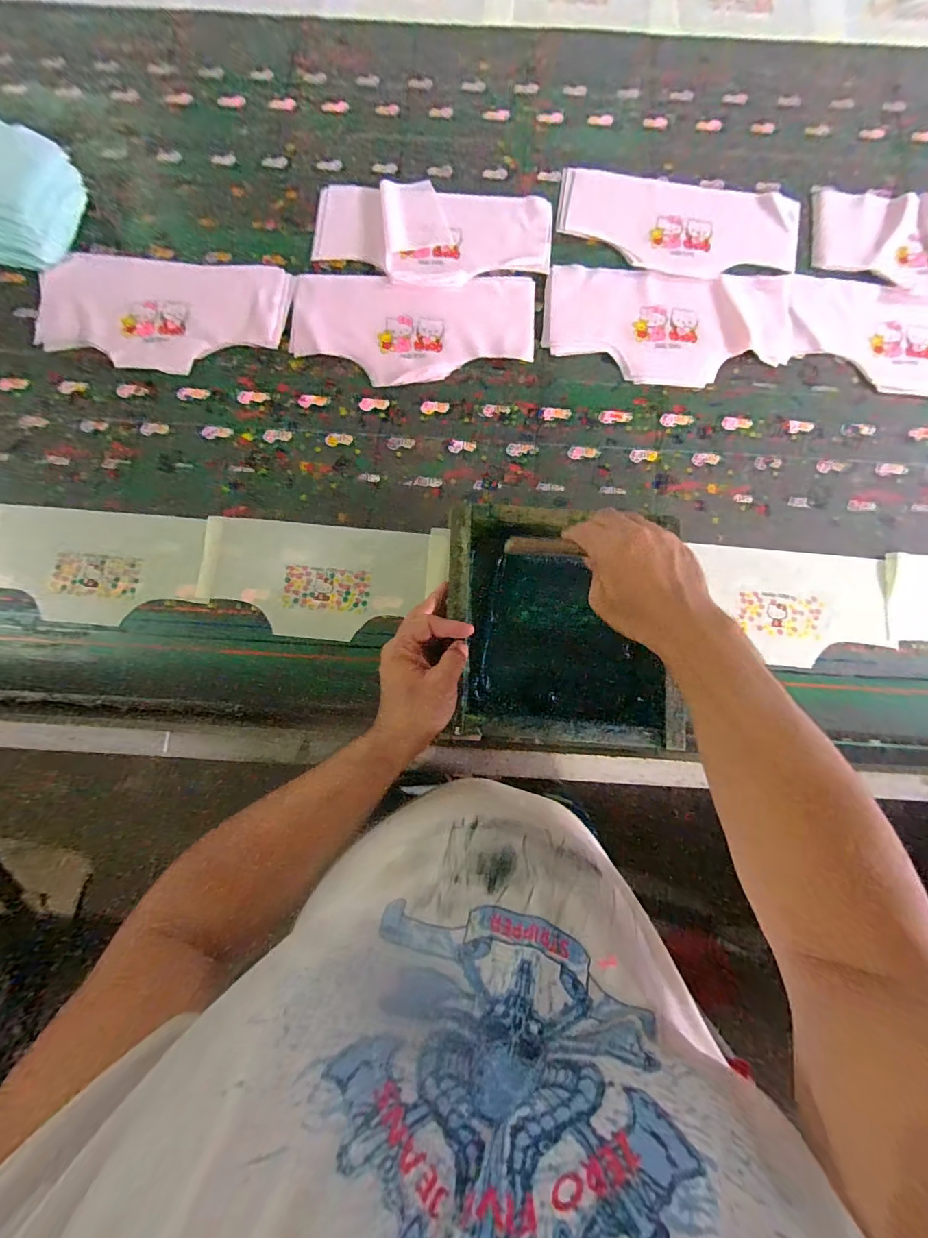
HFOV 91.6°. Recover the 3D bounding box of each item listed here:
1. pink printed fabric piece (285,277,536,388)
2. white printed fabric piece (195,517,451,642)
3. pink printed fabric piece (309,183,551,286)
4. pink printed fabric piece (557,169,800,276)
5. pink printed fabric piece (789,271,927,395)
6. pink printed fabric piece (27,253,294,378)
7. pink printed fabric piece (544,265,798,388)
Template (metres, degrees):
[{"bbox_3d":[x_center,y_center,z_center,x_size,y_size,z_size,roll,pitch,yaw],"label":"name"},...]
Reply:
[{"bbox_3d":[-0.066,-0.372,0.579,0.309,0.008,0.155,3,81,-1],"label":"pink printed fabric piece"},{"bbox_3d":[-0.164,-0.047,0.529,0.281,0.009,0.136,5,81,-1],"label":"white printed fabric piece"},{"bbox_3d":[-0.043,-0.513,0.603,0.311,0.012,0.148,7,81,0],"label":"pink printed fabric piece"},{"bbox_3d":[0.285,-0.527,0.606,0.313,0.008,0.141,12,81,1],"label":"pink printed fabric piece"},{"bbox_3d":[0.570,-0.366,0.578,0.299,0.007,0.161,7,81,0],"label":"pink printed fabric piece"},{"bbox_3d":[-0.390,-0.392,0.581,0.313,0.008,0.158,5,81,0],"label":"pink printed fabric piece"},{"bbox_3d":[0.261,-0.377,0.579,0.310,0.013,0.158,5,81,-1],"label":"pink printed fabric piece"}]

